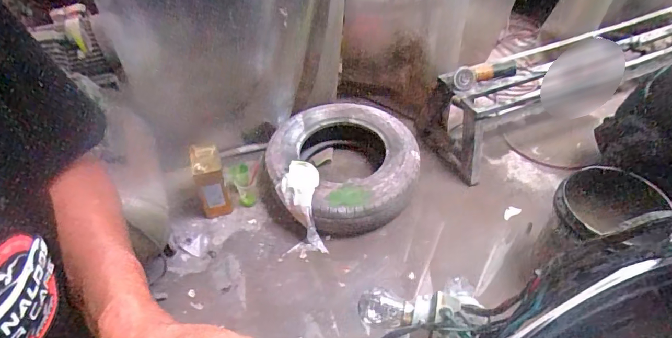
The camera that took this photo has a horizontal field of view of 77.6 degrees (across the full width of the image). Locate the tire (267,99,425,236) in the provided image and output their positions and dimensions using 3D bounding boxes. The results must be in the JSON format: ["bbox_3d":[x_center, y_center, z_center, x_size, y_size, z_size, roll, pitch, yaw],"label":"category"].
[{"bbox_3d":[0.032,-0.026,1.737,0.590,0.203,0.609,1,46,-1],"label":"tire"}]

